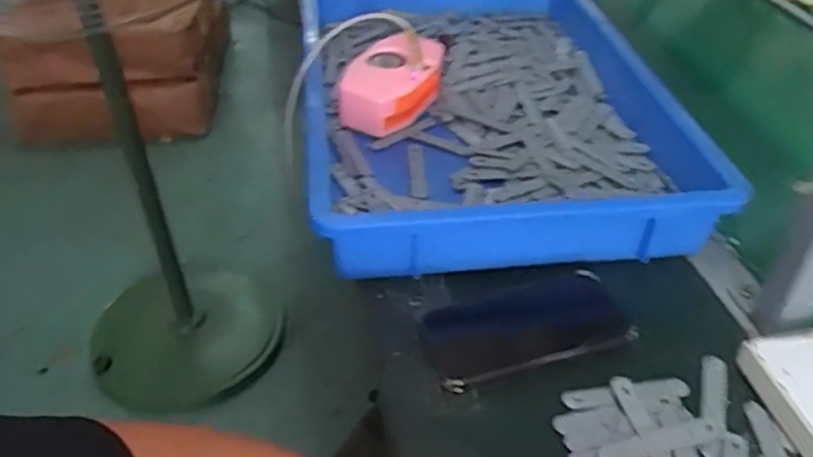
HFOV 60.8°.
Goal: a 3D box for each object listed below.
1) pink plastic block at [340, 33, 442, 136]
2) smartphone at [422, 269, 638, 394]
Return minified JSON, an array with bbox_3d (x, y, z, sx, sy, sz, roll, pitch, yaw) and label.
[{"bbox_3d":[-0.012,-0.170,0.802,0.089,0.064,0.138,14,42,17],"label":"pink plastic block"},{"bbox_3d":[0.098,0.081,0.572,0.162,0.012,0.083,-11,41,-12],"label":"smartphone"}]

